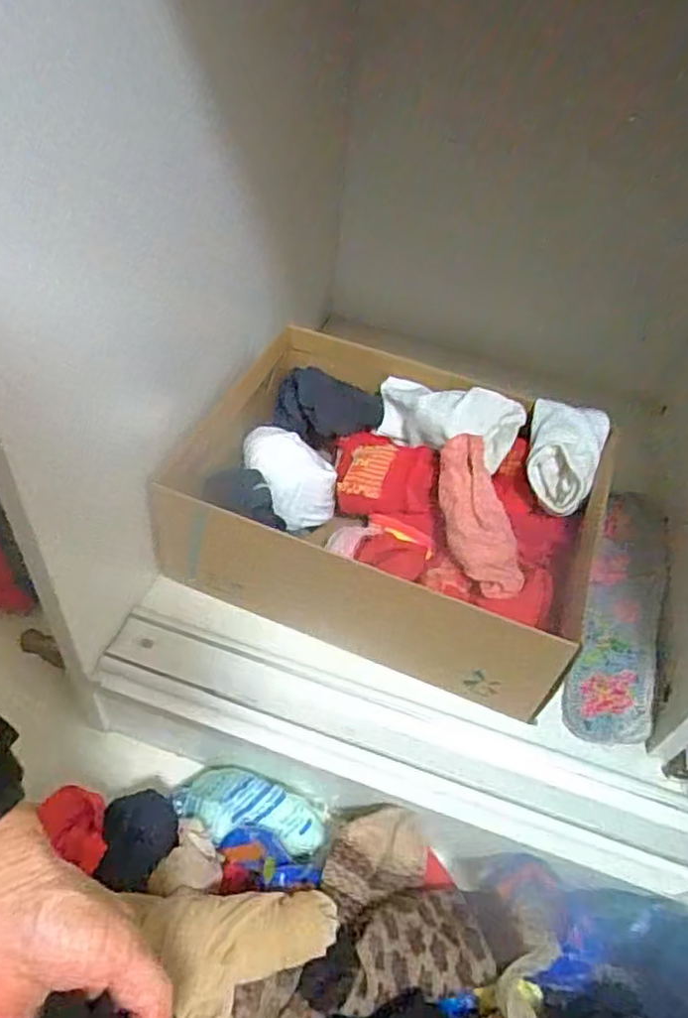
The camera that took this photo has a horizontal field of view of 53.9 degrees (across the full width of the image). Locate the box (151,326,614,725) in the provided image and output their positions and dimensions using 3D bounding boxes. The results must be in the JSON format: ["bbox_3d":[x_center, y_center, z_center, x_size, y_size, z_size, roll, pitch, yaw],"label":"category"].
[{"bbox_3d":[0.039,-0.010,0.597,0.358,0.117,0.267,19,49,10],"label":"box"}]

